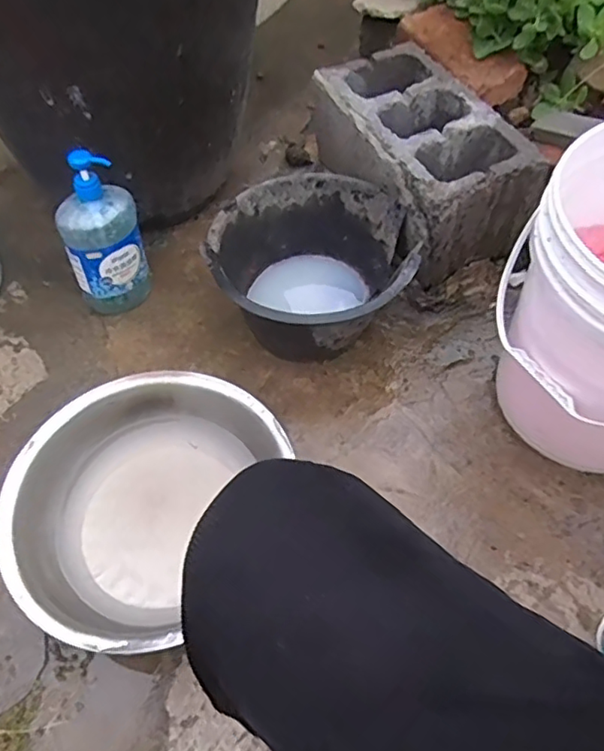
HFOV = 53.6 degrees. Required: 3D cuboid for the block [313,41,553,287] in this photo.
[{"bbox_3d":[0.187,-0.363,0.986,0.199,0.162,0.380,-22,60,-12],"label":"block"}]

